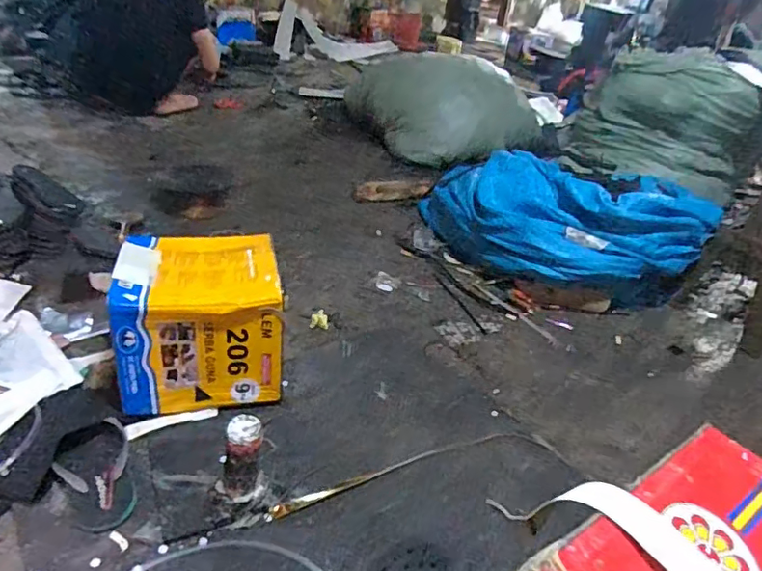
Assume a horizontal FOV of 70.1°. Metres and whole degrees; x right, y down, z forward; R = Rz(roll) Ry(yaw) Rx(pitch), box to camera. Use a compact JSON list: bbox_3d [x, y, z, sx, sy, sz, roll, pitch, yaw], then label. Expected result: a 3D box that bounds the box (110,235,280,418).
[{"bbox_3d":[-0.316,0.057,0.970,0.260,0.223,0.222,-4,35,-14],"label":"box"}]

